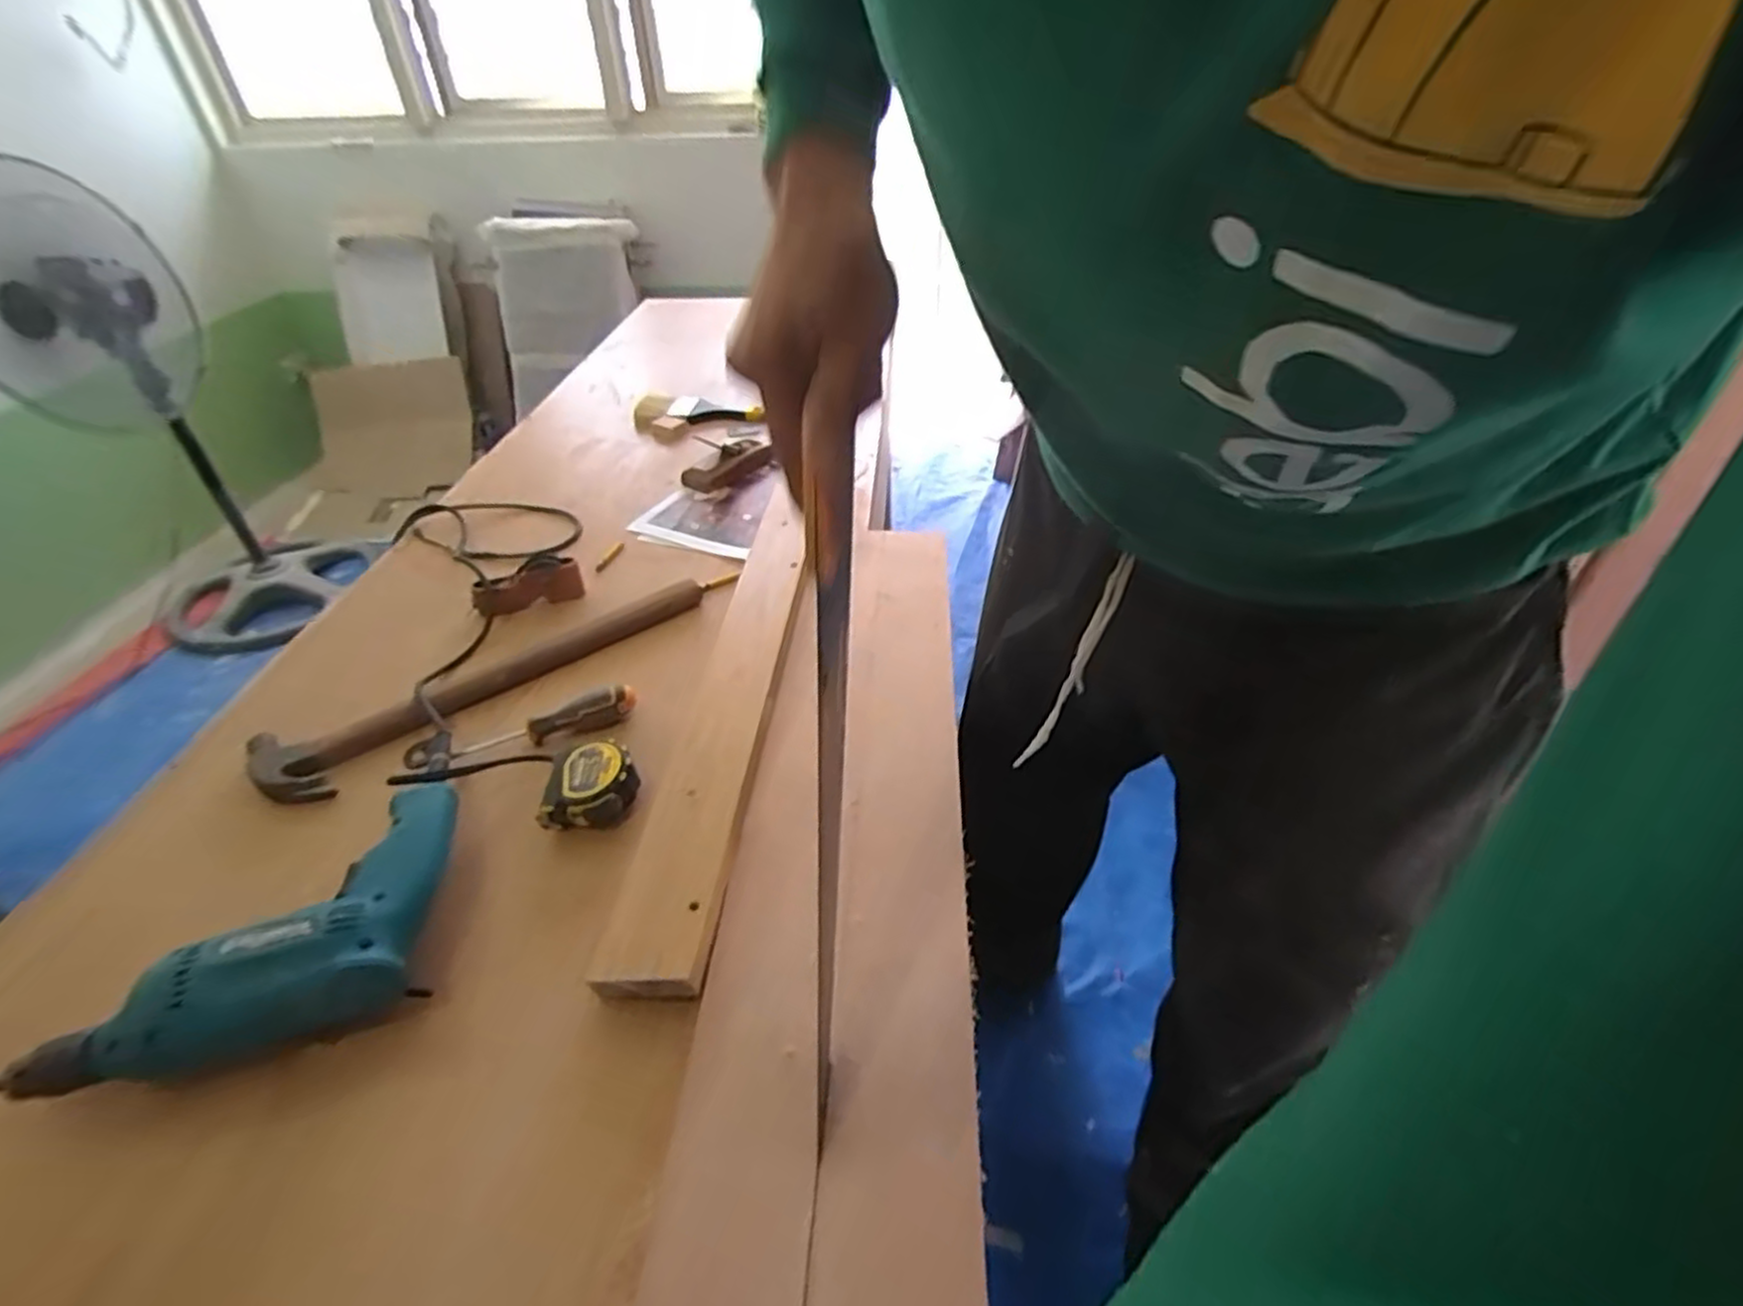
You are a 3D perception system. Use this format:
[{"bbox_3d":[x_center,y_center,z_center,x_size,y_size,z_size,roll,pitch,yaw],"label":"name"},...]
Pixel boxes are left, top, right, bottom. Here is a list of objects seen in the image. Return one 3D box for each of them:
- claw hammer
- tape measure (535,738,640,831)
[{"bbox_3d":[-0.357,0.016,0.740,0.415,0.029,0.093,-32,49,-32],"label":"claw hammer"},{"bbox_3d":[-0.229,0.110,0.617,0.074,0.044,0.060,-10,40,-10],"label":"tape measure"}]

